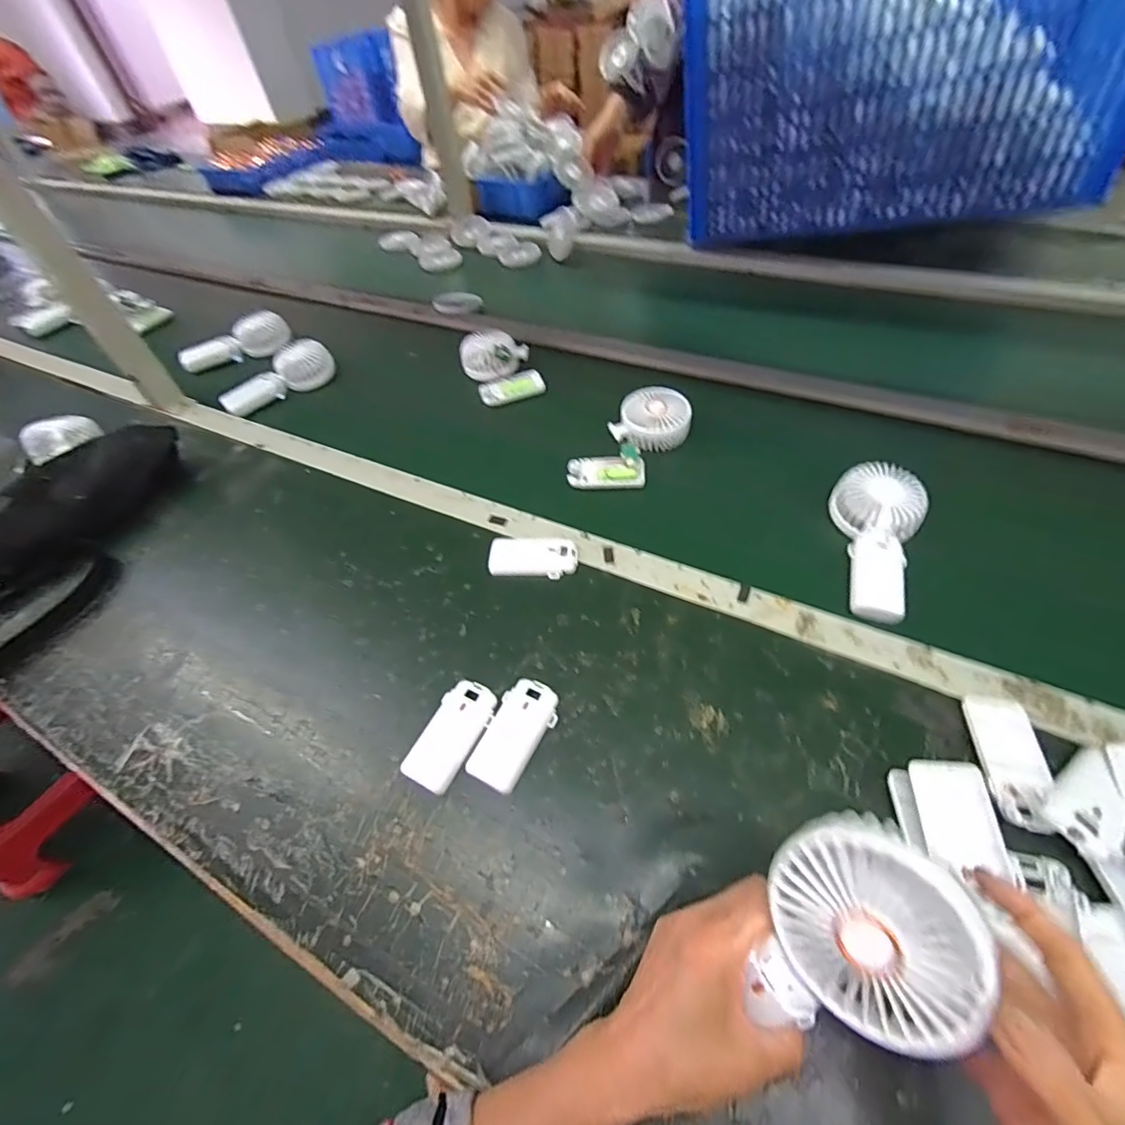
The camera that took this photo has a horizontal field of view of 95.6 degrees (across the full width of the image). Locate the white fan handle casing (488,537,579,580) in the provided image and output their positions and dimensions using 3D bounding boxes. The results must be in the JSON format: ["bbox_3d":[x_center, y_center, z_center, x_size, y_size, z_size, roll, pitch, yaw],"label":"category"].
[{"bbox_3d":[-0.032,-0.006,0.563,0.095,0.018,0.047,-2,52,8],"label":"white fan handle casing"}]

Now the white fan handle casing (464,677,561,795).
[{"bbox_3d":[-0.042,0.146,0.441,0.047,0.015,0.092,22,59,24],"label":"white fan handle casing"}]

